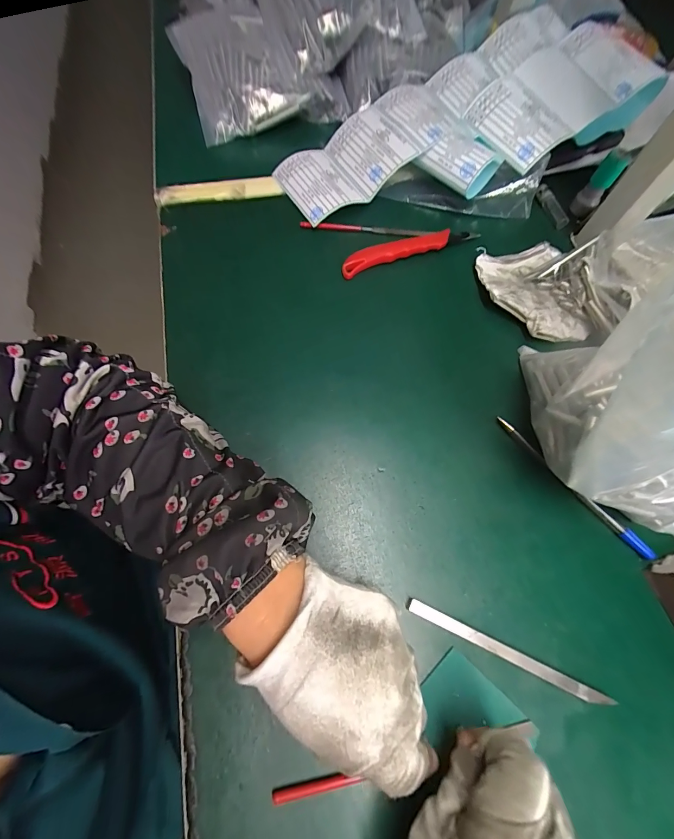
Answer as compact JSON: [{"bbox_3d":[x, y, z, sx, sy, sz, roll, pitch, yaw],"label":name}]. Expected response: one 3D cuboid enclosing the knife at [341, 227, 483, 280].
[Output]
[{"bbox_3d":[0.076,-0.176,0.348,0.153,0.012,0.020,-20,69,-9],"label":"knife"}]

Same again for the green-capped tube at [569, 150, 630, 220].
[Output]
[{"bbox_3d":[0.272,-0.245,0.355,0.023,0.053,0.023,36,71,13],"label":"green-capped tube"}]

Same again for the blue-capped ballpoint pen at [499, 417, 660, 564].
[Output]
[{"bbox_3d":[0.182,0.050,0.267,0.008,0.009,0.141,-39,73,-15],"label":"blue-capped ballpoint pen"}]

